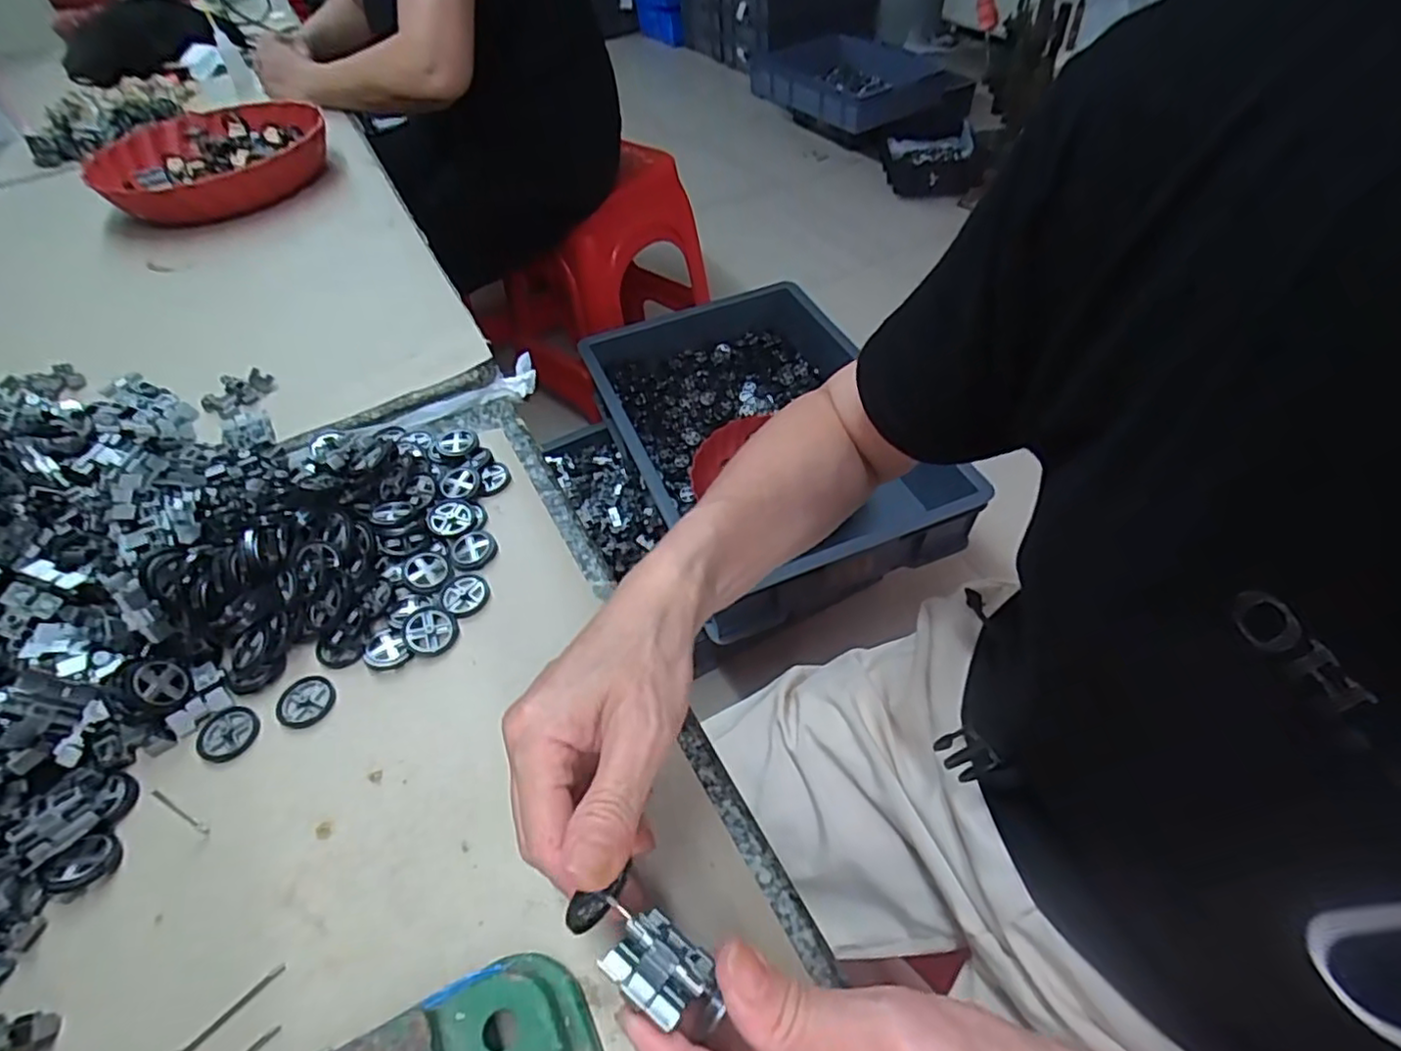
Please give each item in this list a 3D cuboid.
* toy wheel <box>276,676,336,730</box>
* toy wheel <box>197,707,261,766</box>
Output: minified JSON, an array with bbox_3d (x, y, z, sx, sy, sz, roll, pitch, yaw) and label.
[{"bbox_3d":[-0.204,0.091,0.349,0.027,0.005,0.025,-2,49,3],"label":"toy wheel"},{"bbox_3d":[-0.239,0.104,0.340,0.027,0.004,0.028,-2,49,3],"label":"toy wheel"}]

